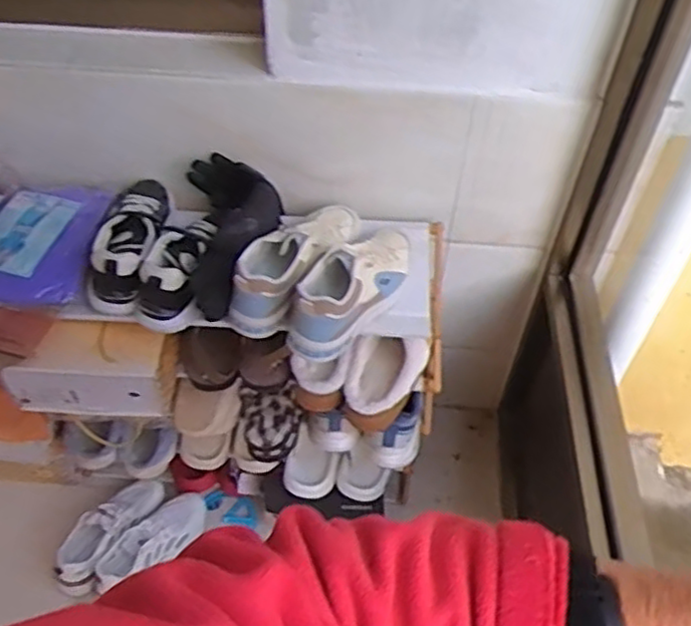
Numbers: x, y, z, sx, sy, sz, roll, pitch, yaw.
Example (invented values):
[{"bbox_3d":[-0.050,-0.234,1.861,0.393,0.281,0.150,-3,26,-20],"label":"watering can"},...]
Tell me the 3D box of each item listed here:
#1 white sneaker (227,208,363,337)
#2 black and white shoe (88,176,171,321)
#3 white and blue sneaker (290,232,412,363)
[{"bbox_3d":[-0.070,-0.094,1.080,0.096,0.101,0.293,23,53,17],"label":"white sneaker"},{"bbox_3d":[-0.321,-0.119,1.078,0.101,0.081,0.245,8,51,5],"label":"black and white shoe"},{"bbox_3d":[0.020,-0.050,1.058,0.091,0.101,0.278,33,57,23],"label":"white and blue sneaker"}]

